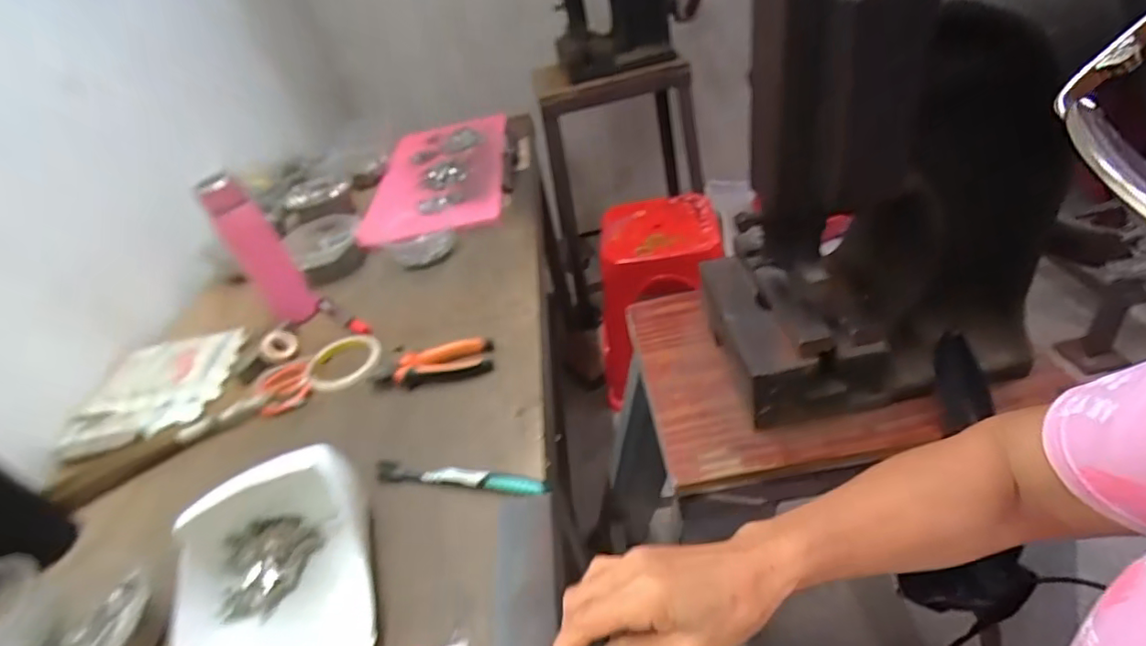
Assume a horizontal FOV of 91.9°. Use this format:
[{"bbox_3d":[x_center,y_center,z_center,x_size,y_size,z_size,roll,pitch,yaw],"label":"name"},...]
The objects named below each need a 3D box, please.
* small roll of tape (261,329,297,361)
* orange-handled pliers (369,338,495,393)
[{"bbox_3d":[-0.400,0.033,0.753,0.043,0.043,0.020,-22,-2,-25],"label":"small roll of tape"},{"bbox_3d":[-0.169,0.050,0.668,0.142,0.024,0.050,-15,37,-2],"label":"orange-handled pliers"}]

